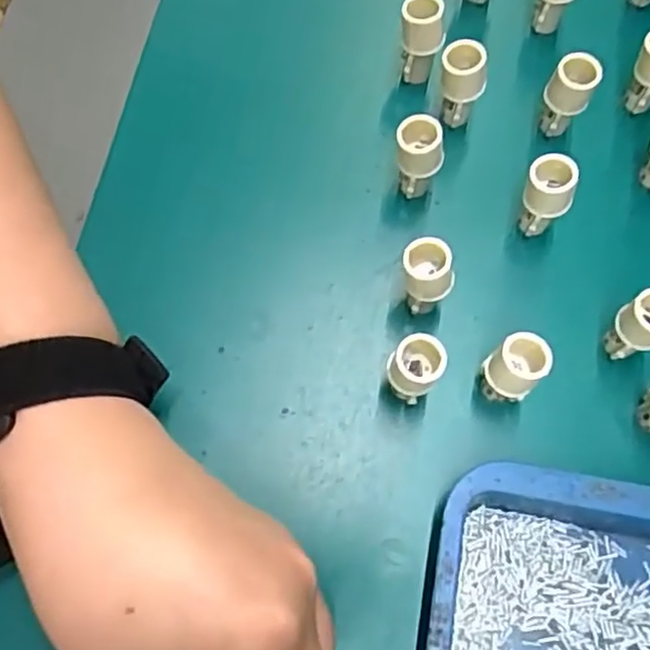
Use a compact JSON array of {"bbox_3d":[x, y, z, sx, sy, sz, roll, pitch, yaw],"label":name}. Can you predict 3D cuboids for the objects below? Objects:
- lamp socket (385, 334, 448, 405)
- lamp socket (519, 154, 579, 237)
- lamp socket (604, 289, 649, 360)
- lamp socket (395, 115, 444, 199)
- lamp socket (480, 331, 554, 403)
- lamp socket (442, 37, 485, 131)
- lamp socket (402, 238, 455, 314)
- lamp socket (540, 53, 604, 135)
[{"bbox_3d":[0.035,0.019,0.268,0.019,0.044,0.020,1,70,-3],"label":"lamp socket"},{"bbox_3d":[0.094,-0.054,0.291,0.021,0.044,0.017,31,71,8],"label":"lamp socket"},{"bbox_3d":[0.127,0.001,0.272,0.018,0.043,0.019,1,70,-3],"label":"lamp socket"},{"bbox_3d":[0.040,-0.072,0.296,0.021,0.041,0.018,12,70,1],"label":"lamp socket"},{"bbox_3d":[0.074,0.019,0.268,0.022,0.043,0.020,1,70,-3],"label":"lamp socket"},{"bbox_3d":[0.062,-0.110,0.307,0.021,0.043,0.021,0,72,-1],"label":"lamp socket"},{"bbox_3d":[0.041,-0.019,0.279,0.021,0.043,0.019,17,70,3],"label":"lamp socket"},{"bbox_3d":[0.108,-0.102,0.306,0.019,0.043,0.016,31,71,8],"label":"lamp socket"}]

